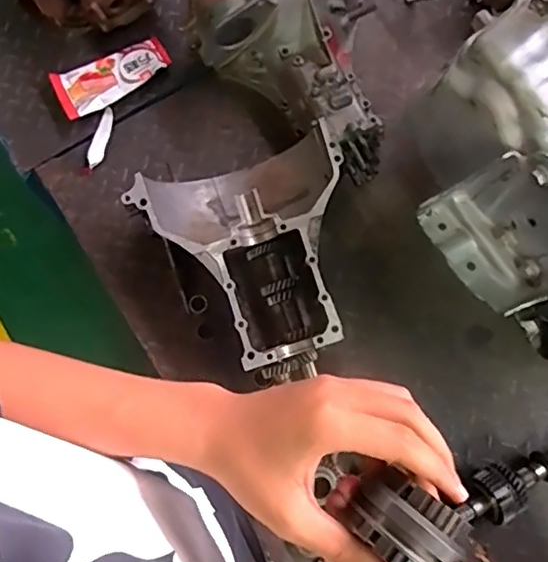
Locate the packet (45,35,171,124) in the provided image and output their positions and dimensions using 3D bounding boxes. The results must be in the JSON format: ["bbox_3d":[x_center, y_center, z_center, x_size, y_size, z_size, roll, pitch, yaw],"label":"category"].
[{"bbox_3d":[-0.261,-0.334,0.951,0.192,0.024,0.085,-30,78,-9],"label":"packet"}]

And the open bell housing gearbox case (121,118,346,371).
[{"bbox_3d":[-0.023,-0.038,0.818,0.281,0.119,0.304,-18,76,-6],"label":"open bell housing gearbox case"}]

